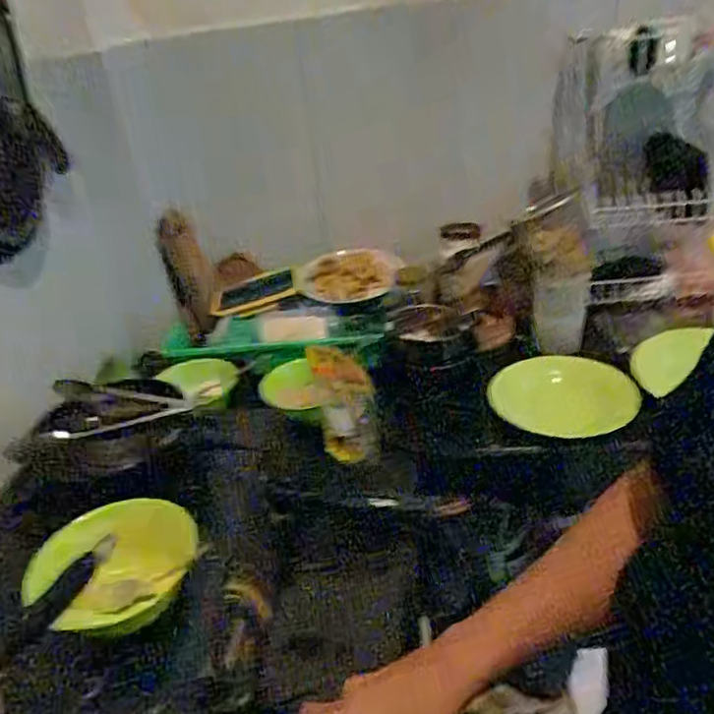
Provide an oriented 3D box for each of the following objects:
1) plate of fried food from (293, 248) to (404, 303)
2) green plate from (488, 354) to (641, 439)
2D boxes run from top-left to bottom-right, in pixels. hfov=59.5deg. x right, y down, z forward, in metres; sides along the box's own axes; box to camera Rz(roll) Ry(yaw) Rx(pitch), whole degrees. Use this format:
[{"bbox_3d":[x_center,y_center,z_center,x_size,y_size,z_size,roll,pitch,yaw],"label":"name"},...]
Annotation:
[{"bbox_3d":[-0.015,-0.172,1.283,0.222,0.054,0.194,-9,31,-2],"label":"plate of fried food"},{"bbox_3d":[0.311,0.051,0.968,0.188,0.032,0.194,-5,31,3],"label":"green plate"}]

